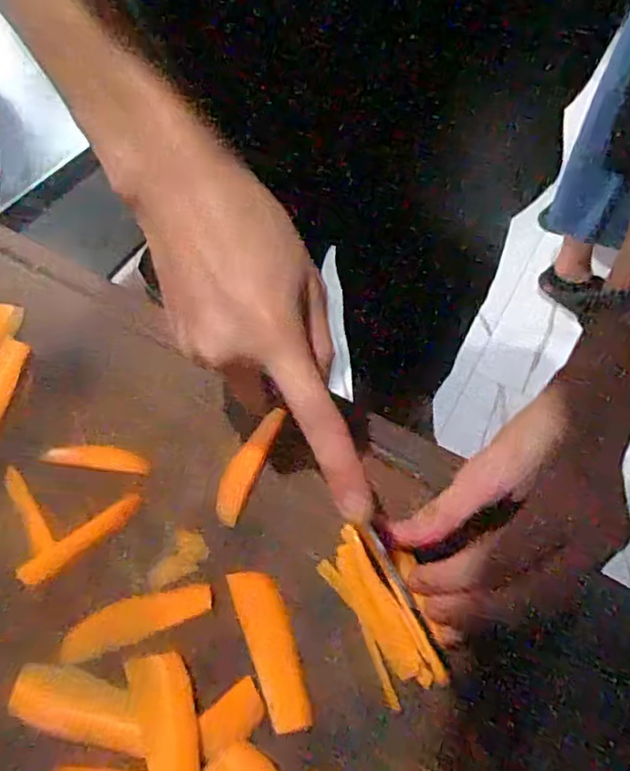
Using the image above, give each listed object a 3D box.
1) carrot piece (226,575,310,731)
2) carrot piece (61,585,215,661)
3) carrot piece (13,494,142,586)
[{"bbox_3d":[-0.021,0.126,0.298,0.023,0.005,0.077,-17,59,-13],"label":"carrot piece"},{"bbox_3d":[-0.090,0.117,0.308,0.073,0.005,0.022,-18,60,-13],"label":"carrot piece"},{"bbox_3d":[-0.125,0.082,0.329,0.069,0.008,0.015,-35,65,-22],"label":"carrot piece"}]

